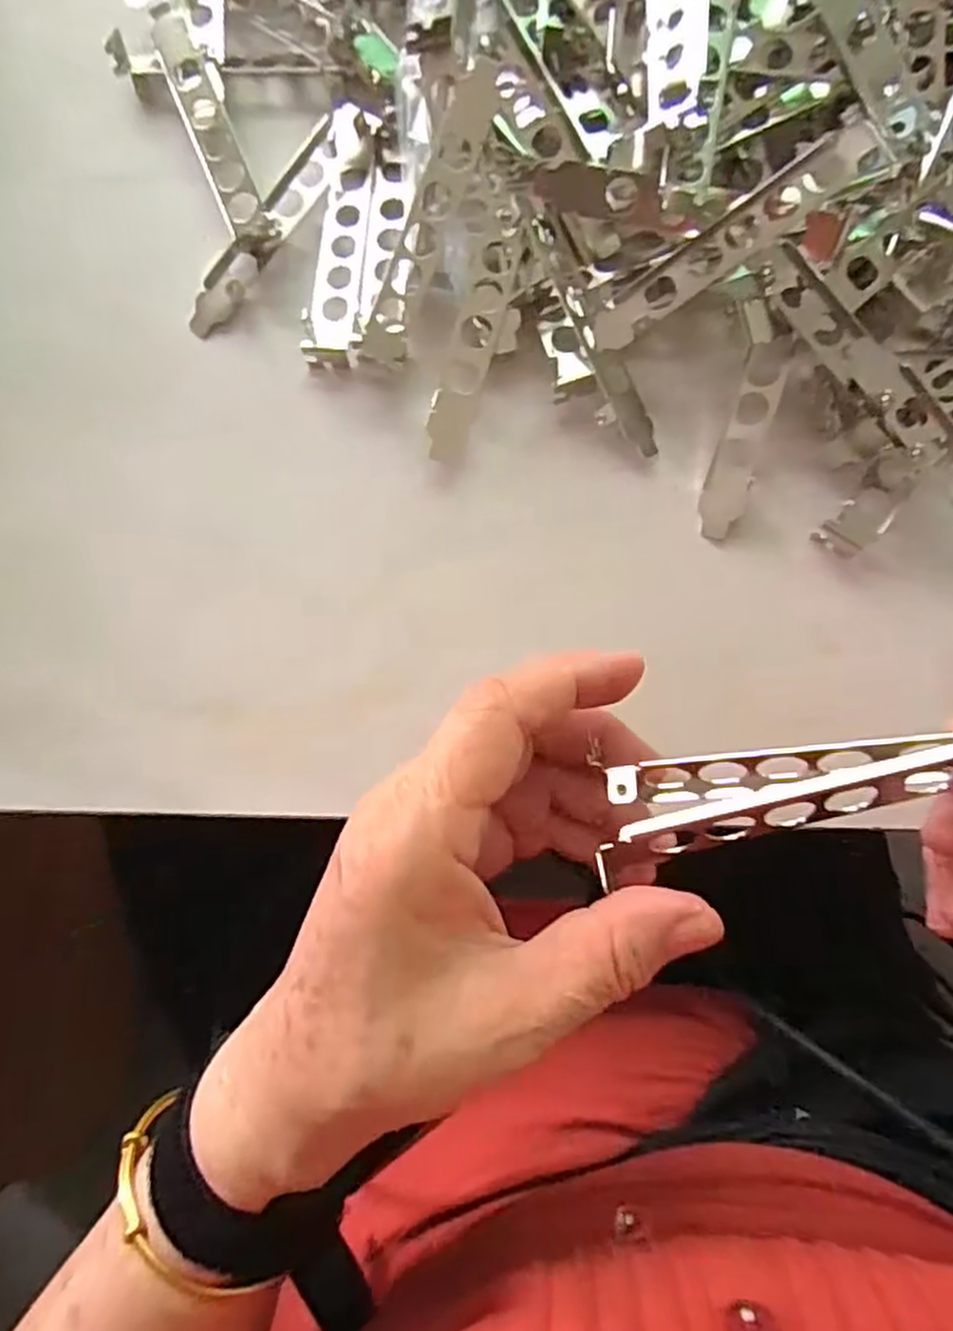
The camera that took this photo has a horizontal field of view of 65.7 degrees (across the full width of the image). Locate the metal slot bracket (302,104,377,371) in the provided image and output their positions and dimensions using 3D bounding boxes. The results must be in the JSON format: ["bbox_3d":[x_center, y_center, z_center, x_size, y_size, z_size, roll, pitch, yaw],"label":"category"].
[{"bbox_3d":[-0.058,-0.183,0.317,0.022,0.017,0.107,5,84,3],"label":"metal slot bracket"}]

